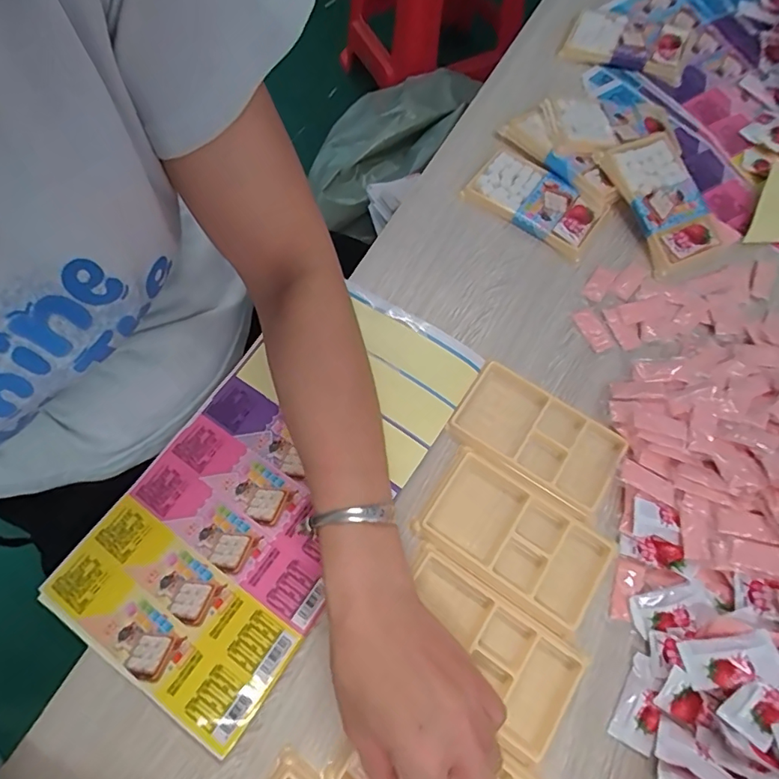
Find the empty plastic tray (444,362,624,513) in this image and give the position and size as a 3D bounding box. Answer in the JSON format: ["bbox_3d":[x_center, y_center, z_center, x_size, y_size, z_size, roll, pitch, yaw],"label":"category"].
[{"bbox_3d":[0.117,0.038,0.400,0.128,0.010,0.072,32,69,10],"label":"empty plastic tray"}]

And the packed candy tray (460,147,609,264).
[{"bbox_3d":[0.145,-0.186,0.492,0.125,0.013,0.078,35,69,11],"label":"packed candy tray"}]

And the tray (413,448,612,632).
[{"bbox_3d":[0.090,0.110,0.369,0.131,0.015,0.077,33,69,11],"label":"tray"}]

